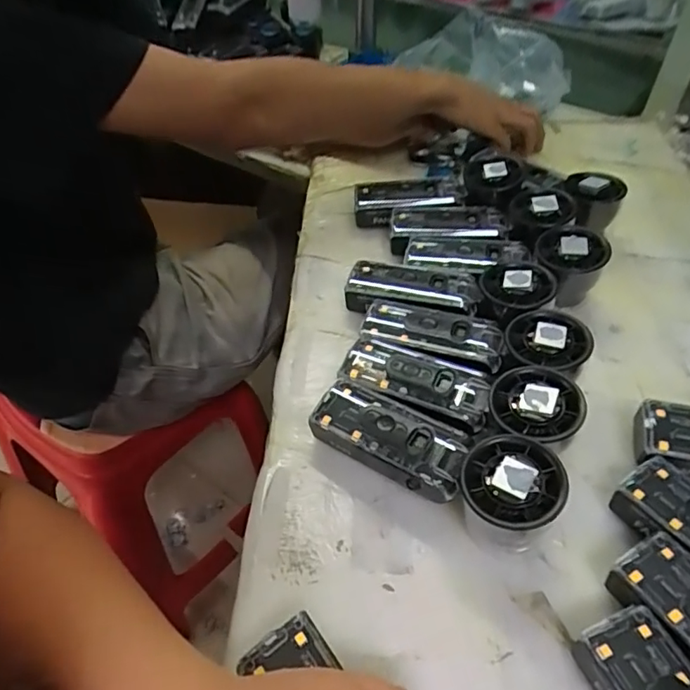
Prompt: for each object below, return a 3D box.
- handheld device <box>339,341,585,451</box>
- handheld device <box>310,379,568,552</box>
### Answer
[{"bbox_3d":[0.075,0.034,0.387,0.162,0.061,0.054,20,47,18],"label":"handheld device"},{"bbox_3d":[0.051,0.074,0.357,0.167,0.061,0.057,26,49,23],"label":"handheld device"}]

